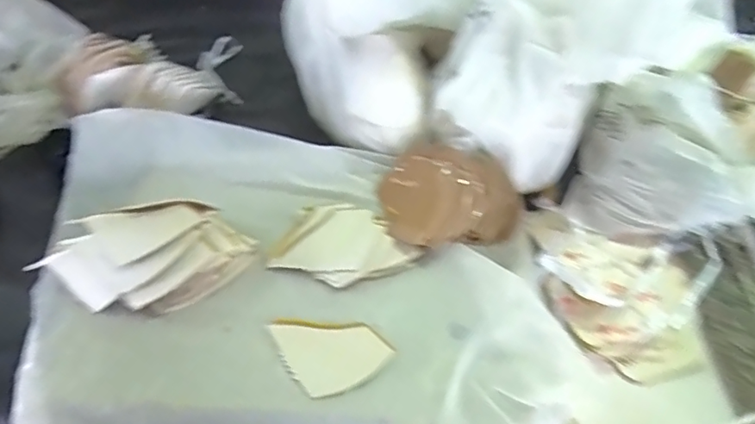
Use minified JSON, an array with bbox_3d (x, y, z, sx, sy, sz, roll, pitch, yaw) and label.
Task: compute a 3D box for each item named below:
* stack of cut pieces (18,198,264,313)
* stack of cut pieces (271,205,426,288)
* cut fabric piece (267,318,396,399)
[{"bbox_3d":[-0.202,0.033,0.451,0.178,0.038,0.100,-7,52,-11],"label":"stack of cut pieces"},{"bbox_3d":[-0.029,0.033,0.484,0.117,0.017,0.092,26,53,16],"label":"stack of cut pieces"},{"bbox_3d":[-0.041,0.110,0.429,0.074,0.005,0.087,-36,62,-29],"label":"cut fabric piece"}]

